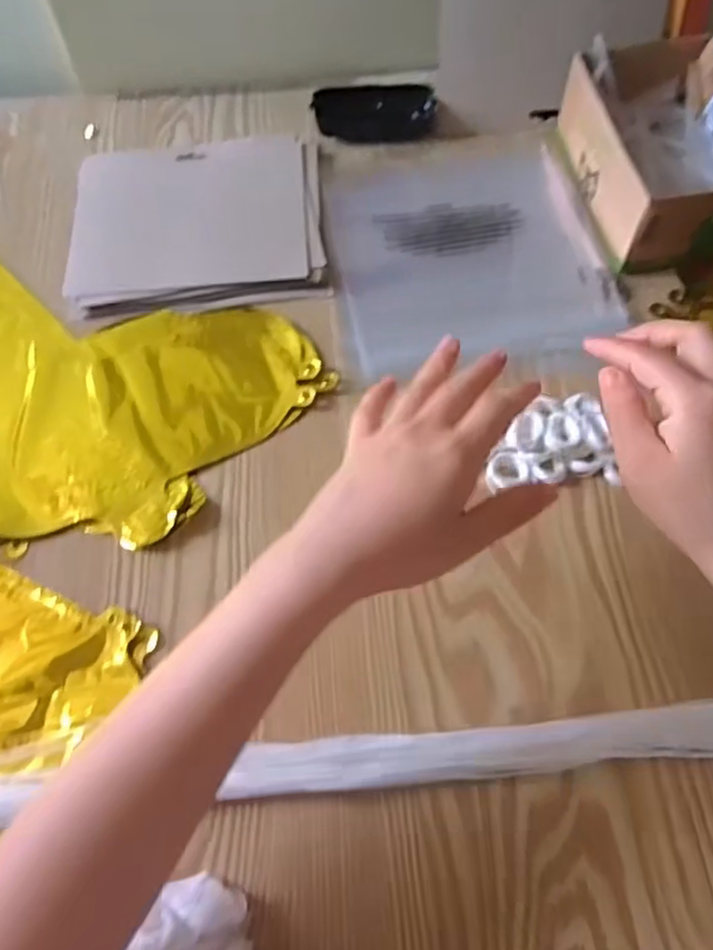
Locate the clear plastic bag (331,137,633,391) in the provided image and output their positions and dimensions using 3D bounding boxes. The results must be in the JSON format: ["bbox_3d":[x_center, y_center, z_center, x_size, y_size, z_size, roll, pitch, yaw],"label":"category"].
[{"bbox_3d":[0.088,-0.187,0.554,0.213,0.008,0.258,-6,61,-2],"label":"clear plastic bag"}]

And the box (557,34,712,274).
[{"bbox_3d":[0.253,-0.260,0.547,0.134,0.073,0.195,-7,61,-3],"label":"box"}]

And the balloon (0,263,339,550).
[{"bbox_3d":[-0.263,-0.085,0.501,0.436,0.012,0.226,22,63,13],"label":"balloon"}]

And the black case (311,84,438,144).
[{"bbox_3d":[0.017,-0.332,0.618,0.109,0.022,0.064,-9,61,-4],"label":"black case"}]

